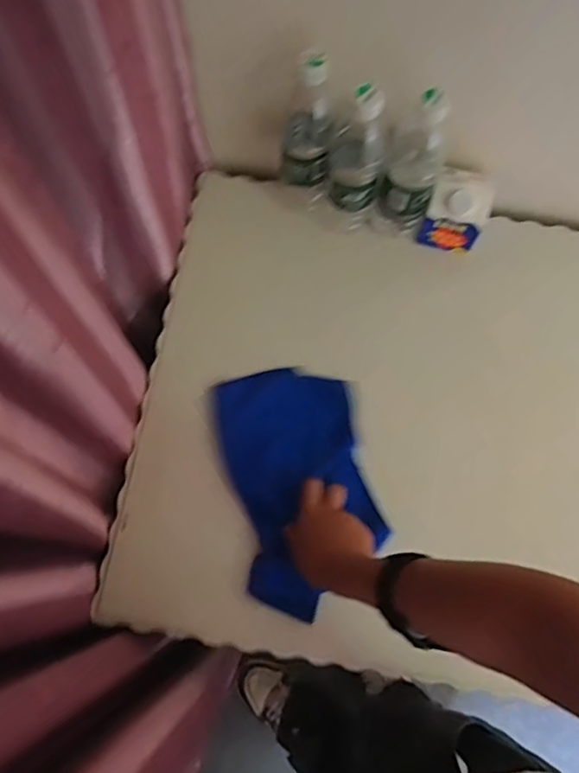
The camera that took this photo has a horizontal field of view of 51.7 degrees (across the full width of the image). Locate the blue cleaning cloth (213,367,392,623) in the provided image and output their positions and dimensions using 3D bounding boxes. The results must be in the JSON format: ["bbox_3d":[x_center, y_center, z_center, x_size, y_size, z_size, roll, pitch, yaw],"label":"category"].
[{"bbox_3d":[0.014,0.112,0.693,0.158,0.023,0.271,-12,74,-4],"label":"blue cleaning cloth"}]

